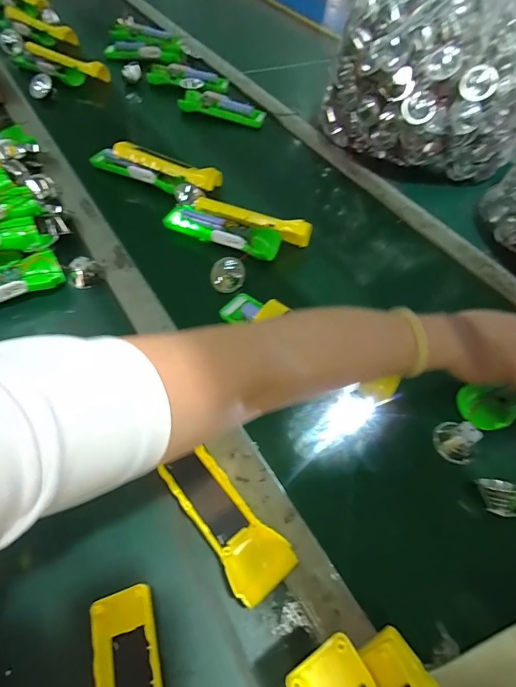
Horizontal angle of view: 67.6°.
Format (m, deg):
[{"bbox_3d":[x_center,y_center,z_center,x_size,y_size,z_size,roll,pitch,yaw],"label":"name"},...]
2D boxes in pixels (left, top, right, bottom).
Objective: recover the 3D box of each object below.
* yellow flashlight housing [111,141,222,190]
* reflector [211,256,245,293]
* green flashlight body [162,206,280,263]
[{"bbox_3d":[-0.141,-0.275,0.598,0.164,0.032,0.035,16,56,8],"label":"yellow flashlight housing"},{"bbox_3d":[-0.038,-0.087,0.491,0.042,0.047,0.018,6,55,1],"label":"reflector"},{"bbox_3d":[-0.051,-0.157,0.542,0.163,0.030,0.047,23,57,12],"label":"green flashlight body"}]

